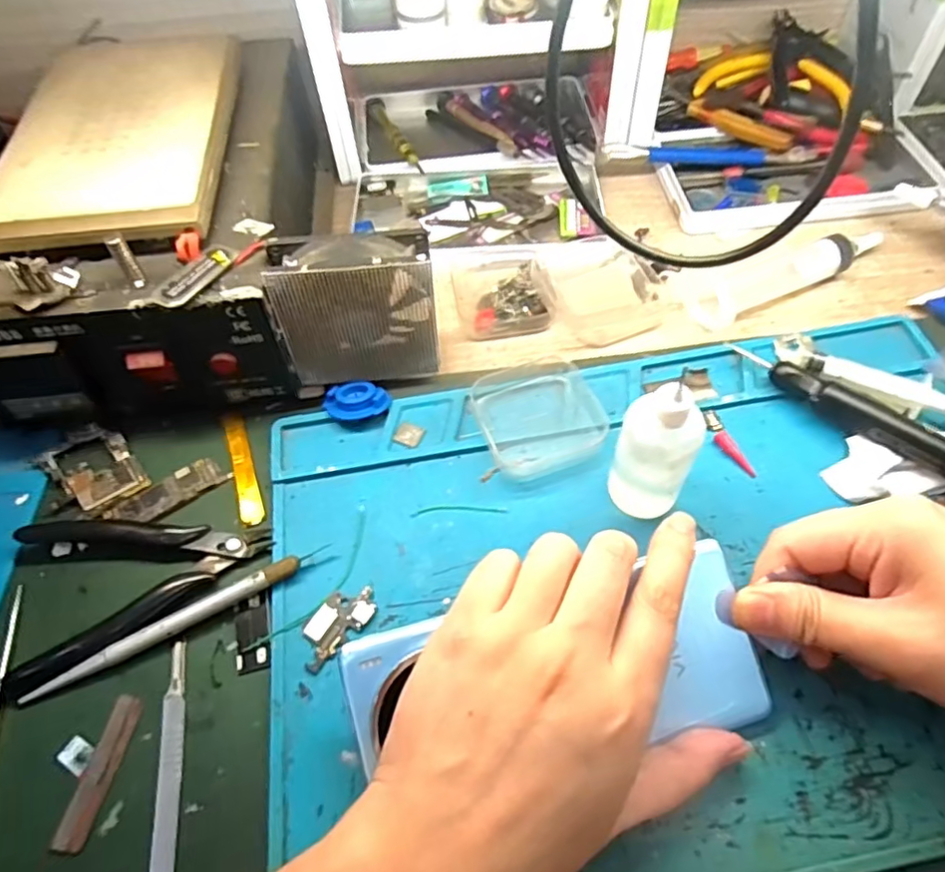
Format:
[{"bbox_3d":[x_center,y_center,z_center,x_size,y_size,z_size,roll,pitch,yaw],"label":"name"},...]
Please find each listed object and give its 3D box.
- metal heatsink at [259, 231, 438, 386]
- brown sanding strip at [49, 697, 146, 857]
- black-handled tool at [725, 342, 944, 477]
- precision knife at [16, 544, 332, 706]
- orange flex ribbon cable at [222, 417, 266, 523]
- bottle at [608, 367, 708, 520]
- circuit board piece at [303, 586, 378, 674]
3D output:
[{"bbox_3d":[-0.060,-0.064,0.332,0.080,0.086,0.032,-8,56,-2],"label":"metal heatsink"},{"bbox_3d":[-0.154,0.137,0.255,0.012,0.004,0.057,9,54,3],"label":"brown sanding strip"},{"bbox_3d":[0.205,-0.011,0.321,0.145,0.022,0.020,38,66,25],"label":"black-handled tool"},{"bbox_3d":[-0.136,0.085,0.284,0.135,0.009,0.009,-26,59,-13],"label":"precision knife"},{"bbox_3d":[-0.125,0.016,0.337,0.012,0.004,0.073,-20,58,-10],"label":"orange flex ribbon cable"},{"bbox_3d":[0.083,0.008,0.282,0.033,0.080,0.027,20,60,16],"label":"bottle"},{"bbox_3d":[-0.063,0.085,0.284,0.022,0.004,0.042,38,66,25],"label":"circuit board piece"}]

